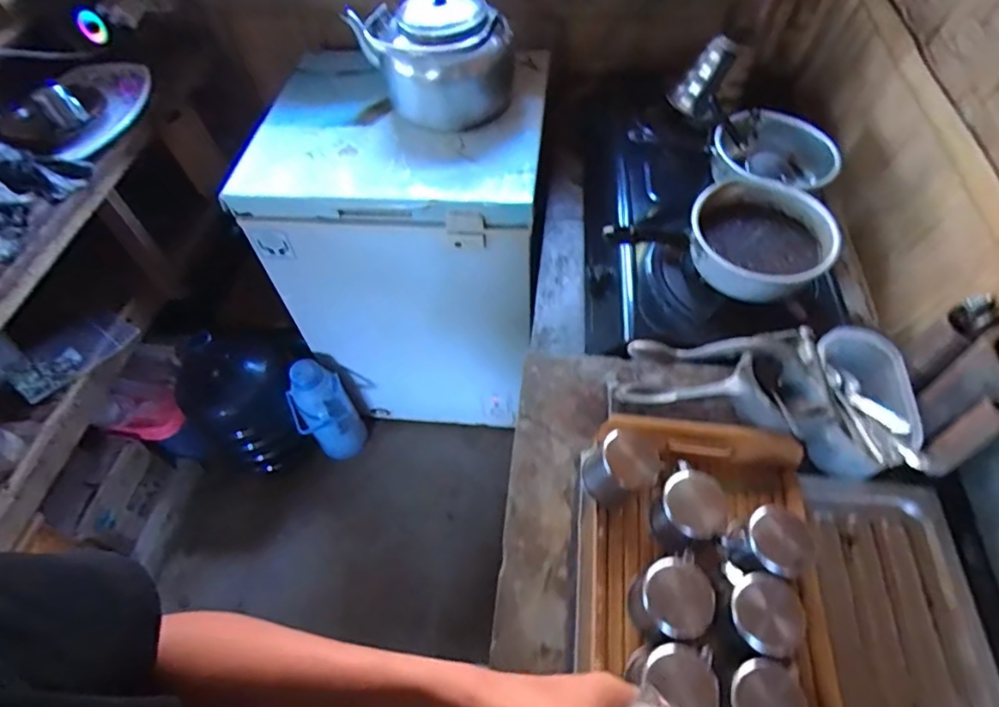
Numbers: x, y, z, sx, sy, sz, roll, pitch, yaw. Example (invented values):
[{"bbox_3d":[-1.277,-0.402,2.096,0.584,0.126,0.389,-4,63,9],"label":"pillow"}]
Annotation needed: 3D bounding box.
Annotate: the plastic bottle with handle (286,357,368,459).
[{"bbox_3d":[-0.460,0.164,1.493,0.143,0.302,0.149,-1,55,2],"label":"plastic bottle with handle"}]

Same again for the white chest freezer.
[{"bbox_3d":[-0.211,-0.242,1.418,0.613,0.766,0.491,3,55,5],"label":"white chest freezer"}]

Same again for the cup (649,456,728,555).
[{"bbox_3d":[0.196,0.164,0.583,0.066,0.060,0.078,29,61,21],"label":"cup"}]

